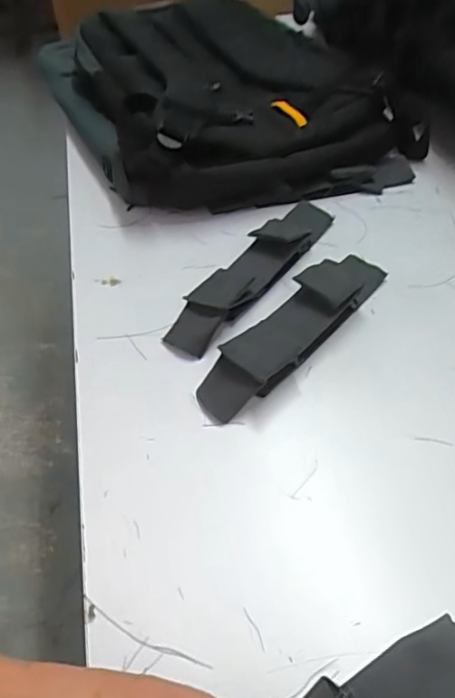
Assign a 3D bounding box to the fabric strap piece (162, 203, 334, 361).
[{"bbox_3d":[0.026,-0.077,0.515,0.045,0.029,0.224,27,54,25],"label":"fabric strap piece"}]

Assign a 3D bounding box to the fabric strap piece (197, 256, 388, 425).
[{"bbox_3d":[0.061,-0.022,0.458,0.045,0.037,0.215,32,57,28],"label":"fabric strap piece"}]

